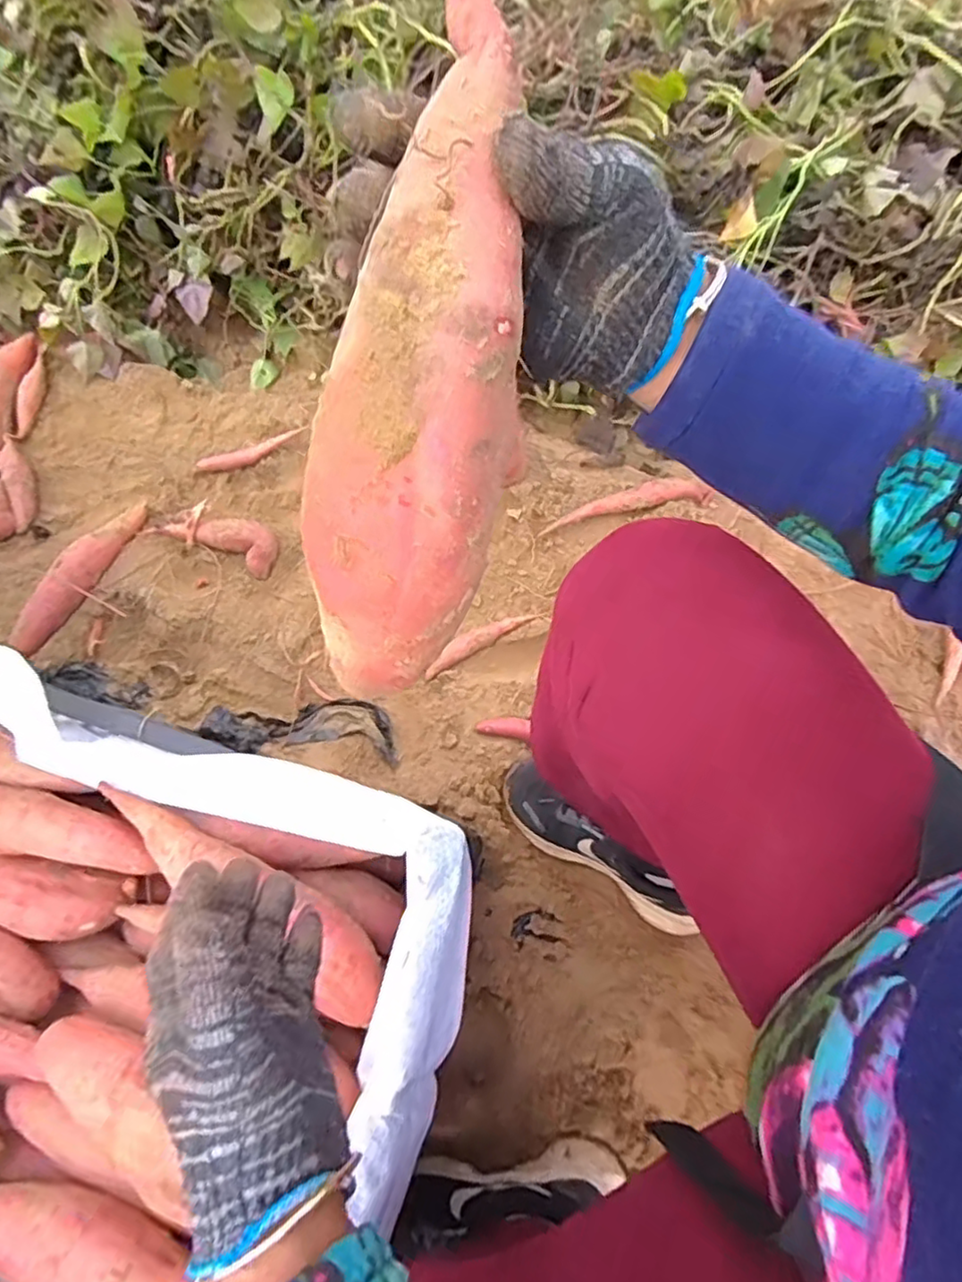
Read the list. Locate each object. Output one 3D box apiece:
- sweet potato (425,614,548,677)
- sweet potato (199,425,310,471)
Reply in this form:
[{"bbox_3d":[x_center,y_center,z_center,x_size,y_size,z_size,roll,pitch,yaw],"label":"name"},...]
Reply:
[{"bbox_3d":[0.001,-0.003,0.797,0.165,0.020,0.026,-29,72,-14],"label":"sweet potato"},{"bbox_3d":[-0.315,-0.263,0.893,0.154,0.018,0.023,-19,69,4],"label":"sweet potato"}]

